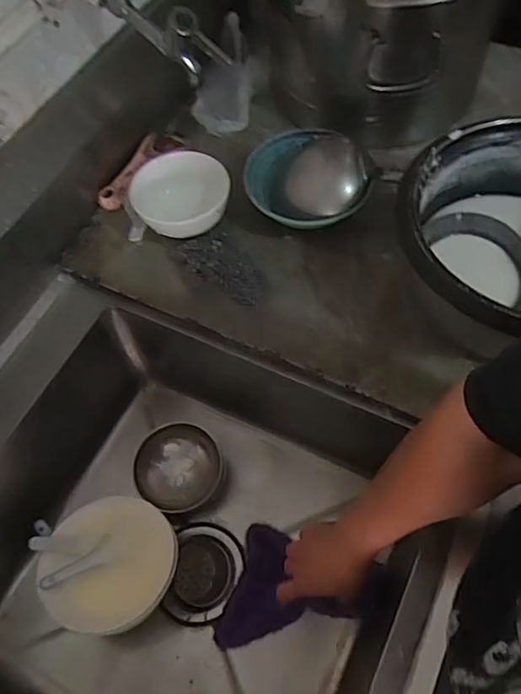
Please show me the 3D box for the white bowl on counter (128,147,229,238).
[{"bbox_3d":[-0.090,-0.174,0.638,0.114,0.055,0.100,-5,61,0],"label":"white bowl on counter"}]

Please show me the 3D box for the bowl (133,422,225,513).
[{"bbox_3d":[-0.104,0.156,0.708,0.109,0.050,0.110,-1,61,2],"label":"bowl"}]

